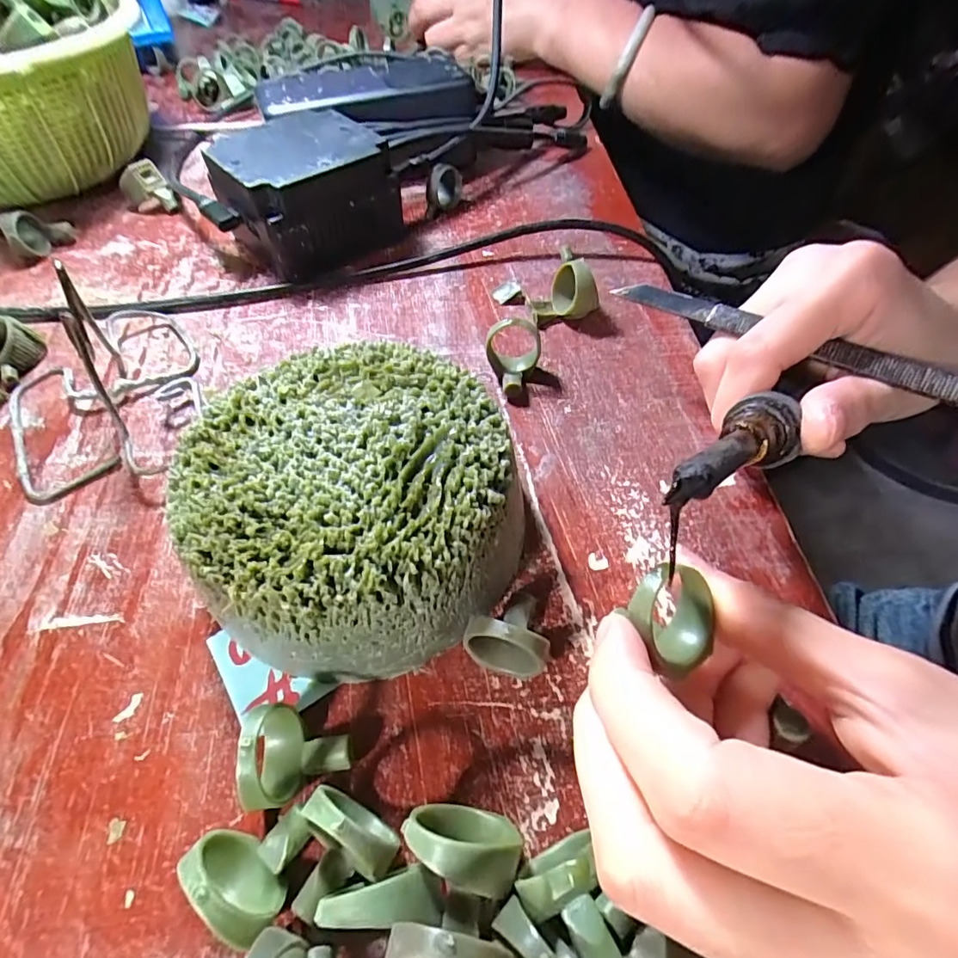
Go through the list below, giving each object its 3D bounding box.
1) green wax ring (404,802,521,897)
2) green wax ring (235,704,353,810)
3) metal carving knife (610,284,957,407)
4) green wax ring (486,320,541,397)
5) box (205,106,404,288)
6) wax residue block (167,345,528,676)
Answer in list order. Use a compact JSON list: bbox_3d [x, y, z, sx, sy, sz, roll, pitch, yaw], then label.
[{"bbox_3d":[-0.004,0.085,0.119,0.026,0.025,0.015,13,55,10],"label":"green wax ring"},{"bbox_3d":[-0.047,0.070,0.133,0.024,0.021,0.023,0,54,0],"label":"green wax ring"},{"bbox_3d":[0.122,-0.041,0.168,0.163,0.007,0.007,30,59,27],"label":"metal carving knife"},{"bbox_3d":[0.014,-0.052,0.217,0.023,0.026,0.023,0,54,0],"label":"green wax ring"},{"bbox_3d":[-0.094,-0.155,0.278,0.086,0.050,0.082,-31,59,-20],"label":"box"},{"bbox_3d":[-0.039,0.007,0.163,0.104,0.046,0.099,35,61,23],"label":"wax residue block"}]

